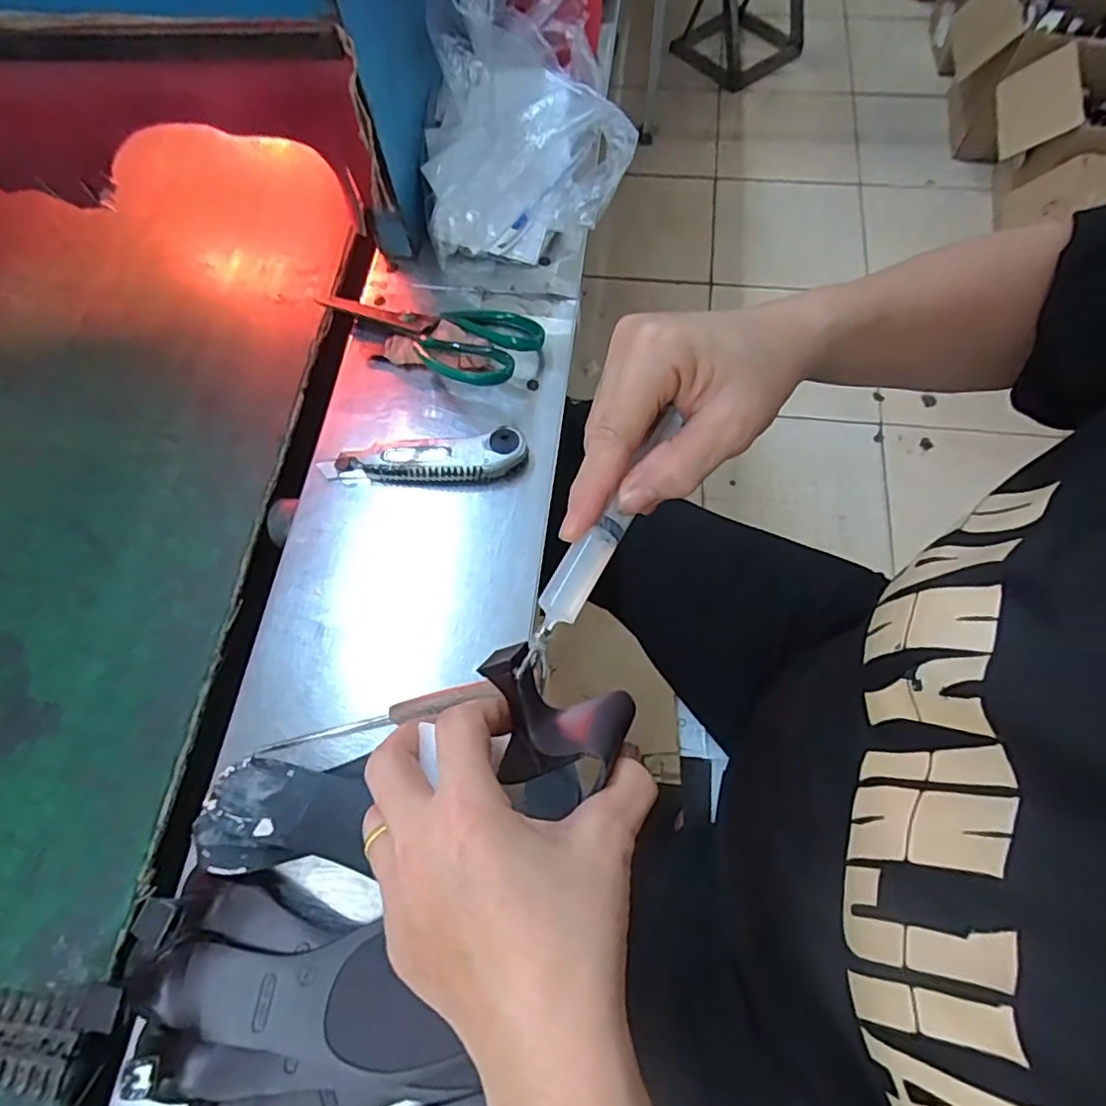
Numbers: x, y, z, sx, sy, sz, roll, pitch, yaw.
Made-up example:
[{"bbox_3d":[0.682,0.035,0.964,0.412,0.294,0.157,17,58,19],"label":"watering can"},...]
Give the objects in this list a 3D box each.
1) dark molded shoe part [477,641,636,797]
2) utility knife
[{"bbox_3d":[-0.004,0.071,0.262,0.067,0.031,0.052,23,70,11],"label":"dark molded shoe part"},{"bbox_3d":[-0.102,-0.072,0.480,0.159,0.023,0.040,-5,67,0],"label":"utility knife"}]

